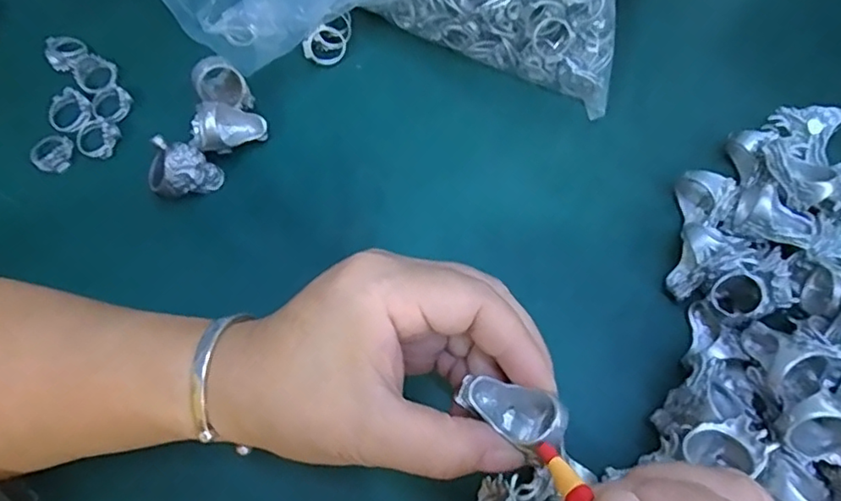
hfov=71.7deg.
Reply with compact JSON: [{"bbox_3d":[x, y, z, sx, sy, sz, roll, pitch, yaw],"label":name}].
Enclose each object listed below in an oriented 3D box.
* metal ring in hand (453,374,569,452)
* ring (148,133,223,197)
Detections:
[{"bbox_3d":[0.031,0.056,0.200,0.035,0.021,0.018,17,73,7],"label":"metal ring in hand"},{"bbox_3d":[-0.122,-0.040,0.301,0.028,0.030,0.024,9,72,4],"label":"ring"}]

